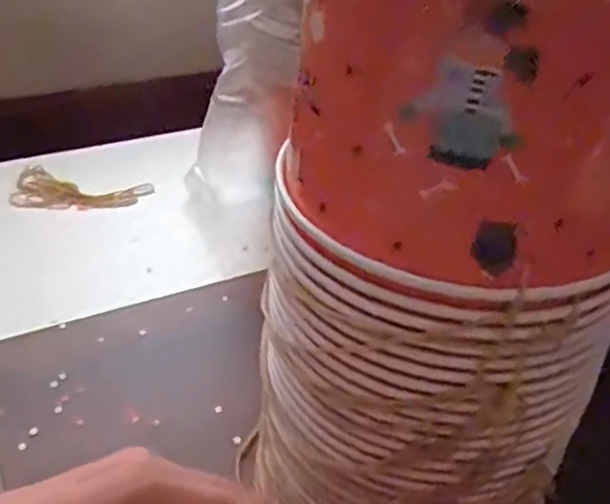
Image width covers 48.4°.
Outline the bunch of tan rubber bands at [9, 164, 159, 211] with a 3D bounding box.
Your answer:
[{"bbox_3d":[-0.226,-0.064,0.679,0.133,0.009,0.073,2,37,0],"label":"bunch of tan rubber bands"}]

